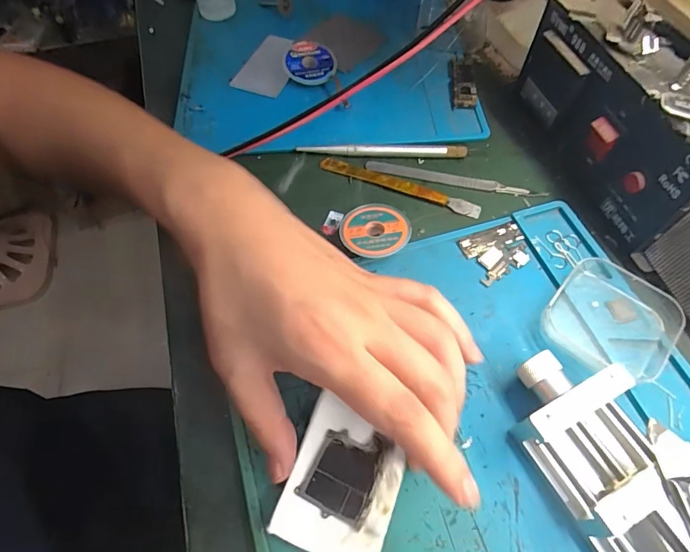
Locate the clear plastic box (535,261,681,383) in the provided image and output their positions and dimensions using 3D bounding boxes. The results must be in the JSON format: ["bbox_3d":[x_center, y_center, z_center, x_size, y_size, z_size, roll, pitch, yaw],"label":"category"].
[{"bbox_3d":[0.155,0.024,0.246,0.064,0.016,0.066,36,66,20],"label":"clear plastic box"}]

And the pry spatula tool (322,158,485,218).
[{"bbox_3d":[0.039,-0.066,0.307,0.119,0.004,0.012,21,61,13],"label":"pry spatula tool"}]

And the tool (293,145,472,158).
[{"bbox_3d":[0.028,-0.095,0.322,0.125,0.008,0.009,0,59,1],"label":"tool"}]

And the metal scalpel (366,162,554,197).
[{"bbox_3d":[0.079,-0.071,0.312,0.127,0.004,0.010,10,59,7],"label":"metal scalpel"}]

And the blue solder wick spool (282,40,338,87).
[{"bbox_3d":[-0.029,-0.183,0.363,0.043,0.011,0.039,10,80,-3],"label":"blue solder wick spool"}]

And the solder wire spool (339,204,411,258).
[{"bbox_3d":[0.020,-0.029,0.281,0.044,0.012,0.043,1,59,1],"label":"solder wire spool"}]

